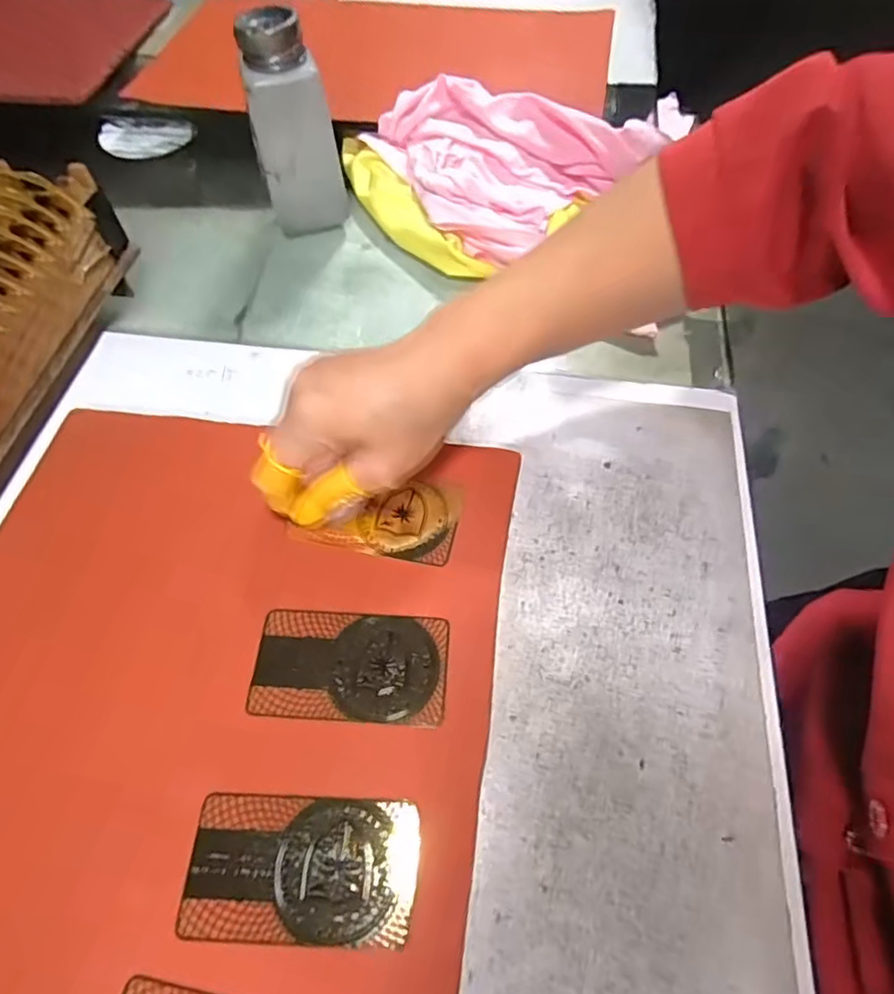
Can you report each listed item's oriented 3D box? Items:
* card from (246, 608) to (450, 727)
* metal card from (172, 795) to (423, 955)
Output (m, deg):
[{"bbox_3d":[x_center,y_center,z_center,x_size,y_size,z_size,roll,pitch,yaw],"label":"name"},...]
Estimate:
[{"bbox_3d":[-0.043,0.076,0.278,0.085,0.004,0.048,3,59,3],"label":"card"},{"bbox_3d":[-0.055,0.141,0.236,0.087,0.004,0.048,1,56,3],"label":"metal card"}]

